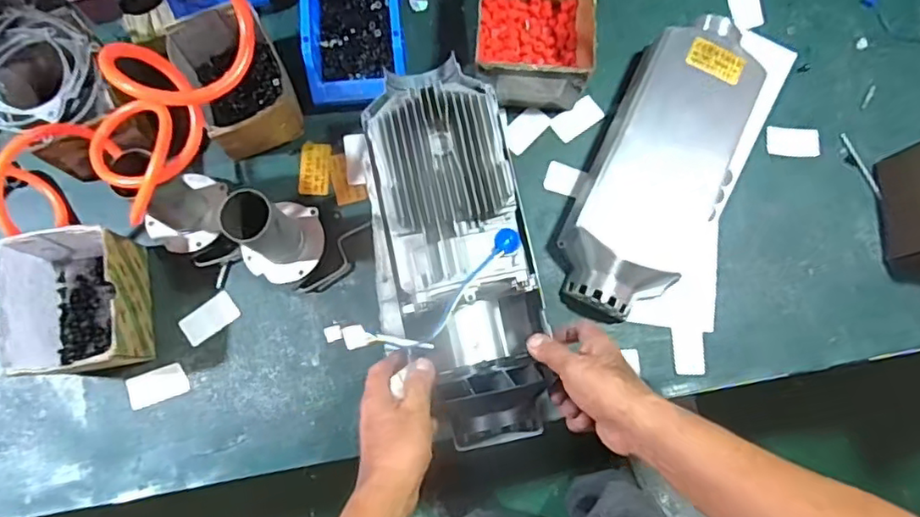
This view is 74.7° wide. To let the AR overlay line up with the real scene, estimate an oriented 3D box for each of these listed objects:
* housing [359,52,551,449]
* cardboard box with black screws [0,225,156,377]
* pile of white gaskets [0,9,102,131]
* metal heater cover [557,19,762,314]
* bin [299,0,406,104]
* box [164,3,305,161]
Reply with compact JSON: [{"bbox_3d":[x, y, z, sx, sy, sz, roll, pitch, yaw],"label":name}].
[{"bbox_3d":[-0.008,-0.008,0.585,0.150,0.115,0.374,-11,87,-4],"label":"housing"},{"bbox_3d":[-0.411,0.048,0.659,0.117,0.097,0.155,-11,79,-4],"label":"cardboard box with black screws"},{"bbox_3d":[-0.466,-0.198,0.645,0.151,0.028,0.136,30,79,4],"label":"pile of white gaskets"},{"bbox_3d":[0.247,-0.116,0.710,0.169,0.086,0.399,24,79,3],"label":"metal heater cover"},{"bbox_3d":[-0.127,-0.280,0.722,0.112,0.069,0.178,-4,79,-2],"label":"bin"},{"bbox_3d":[-0.262,-0.205,0.717,0.116,0.084,0.163,-24,80,-6],"label":"box"}]

